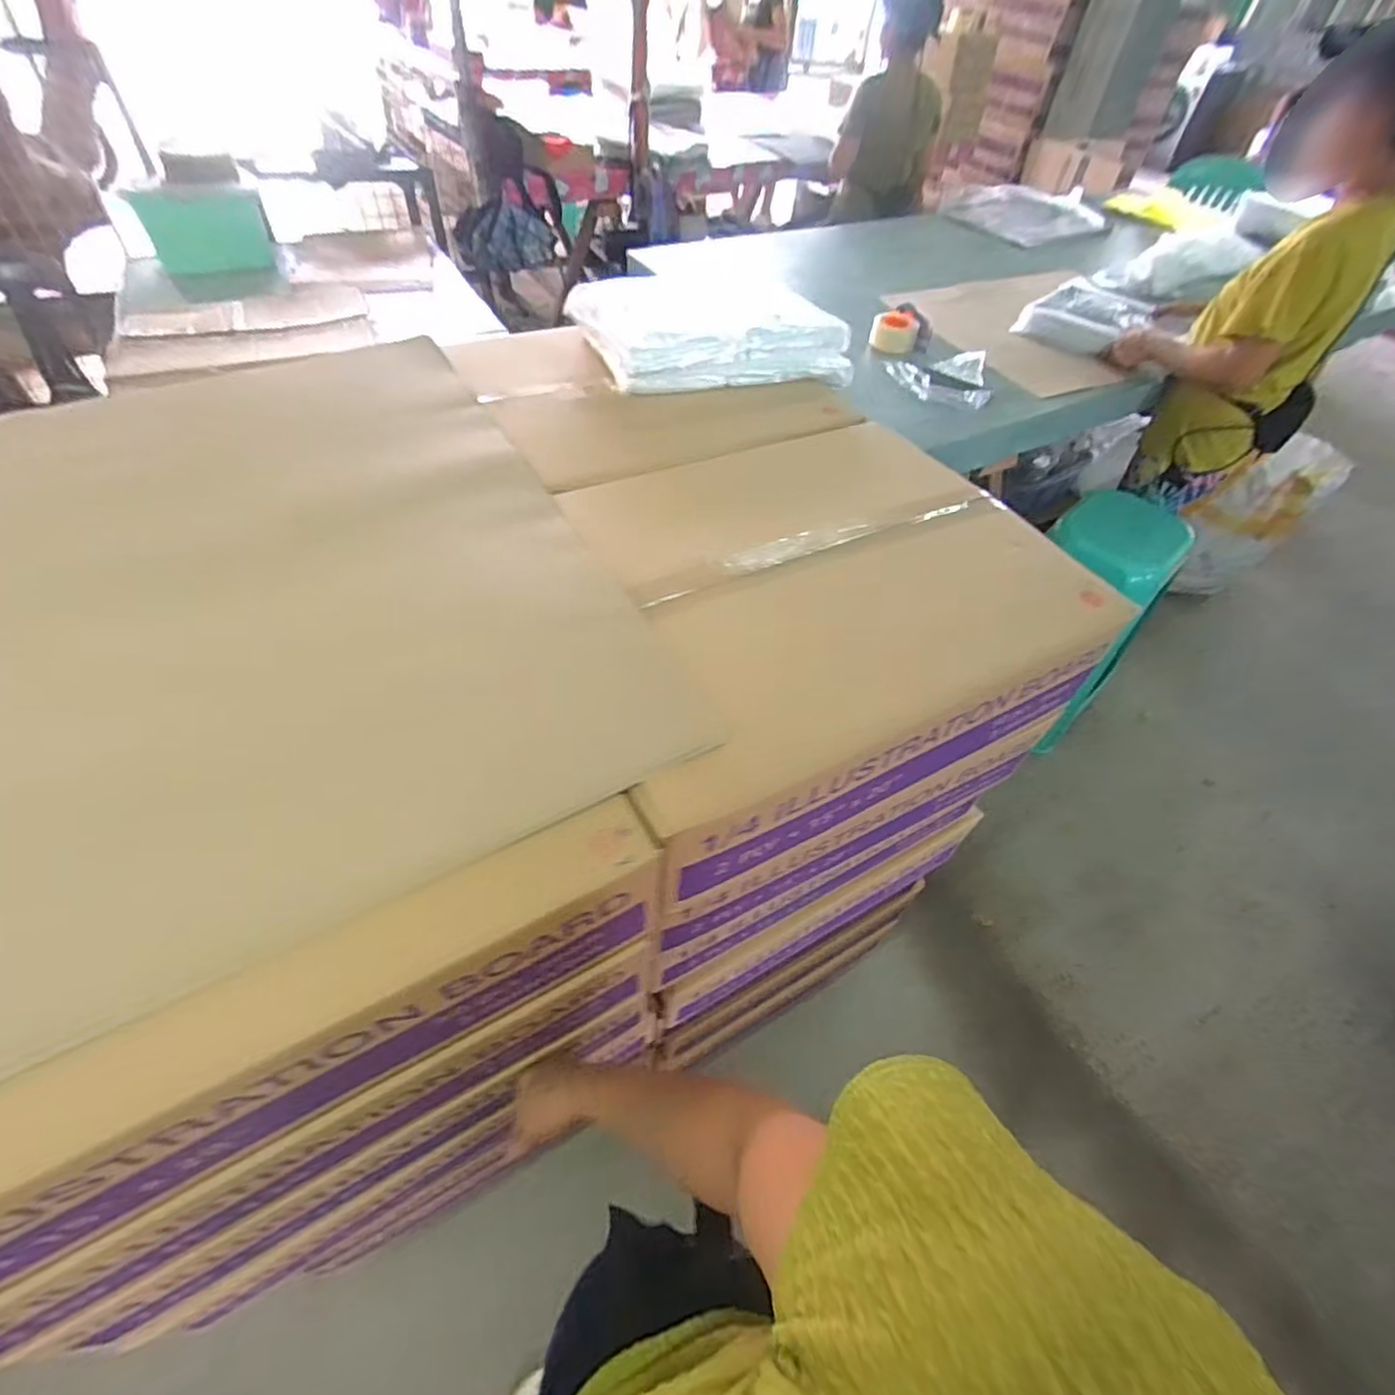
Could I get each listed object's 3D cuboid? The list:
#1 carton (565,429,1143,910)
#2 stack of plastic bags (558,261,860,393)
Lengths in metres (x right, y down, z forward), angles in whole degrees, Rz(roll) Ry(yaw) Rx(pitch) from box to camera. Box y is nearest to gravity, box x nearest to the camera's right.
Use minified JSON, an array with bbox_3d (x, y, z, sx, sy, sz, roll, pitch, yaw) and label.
[{"bbox_3d":[0.094,-0.092,0.693,0.515,0.182,0.432,-23,57,-20],"label":"carton"},{"bbox_3d":[0.016,-0.516,0.907,0.331,0.064,0.243,-19,56,-17],"label":"stack of plastic bags"}]

